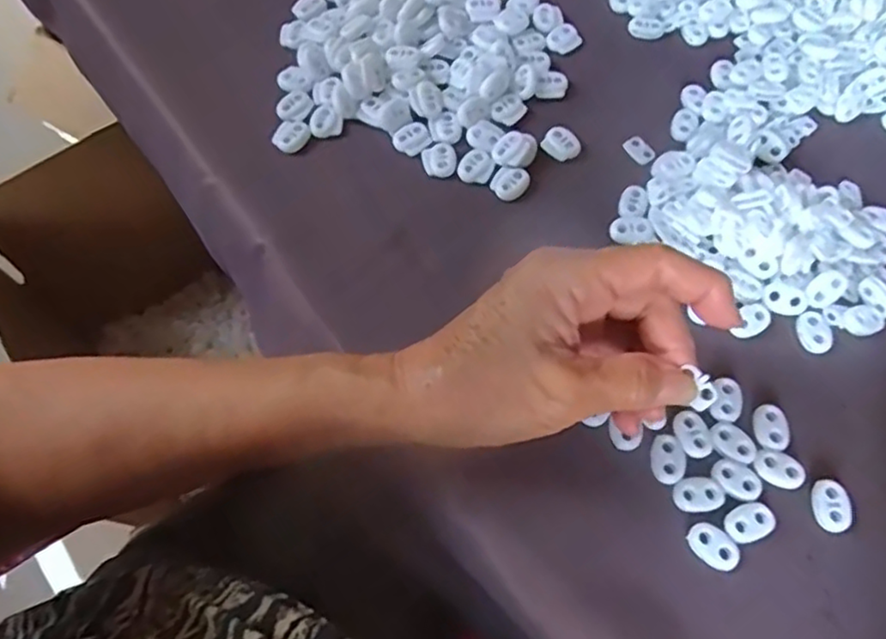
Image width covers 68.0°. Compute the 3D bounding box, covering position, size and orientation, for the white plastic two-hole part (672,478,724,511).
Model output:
[{"bbox_3d":[0.117,0.079,0.299,0.023,0.004,0.015,-6,65,-2],"label":"white plastic two-hole part"}]

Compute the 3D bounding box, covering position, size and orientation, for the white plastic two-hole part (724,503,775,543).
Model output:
[{"bbox_3d":[0.137,0.090,0.293,0.022,0.004,0.014,-21,66,-9],"label":"white plastic two-hole part"}]

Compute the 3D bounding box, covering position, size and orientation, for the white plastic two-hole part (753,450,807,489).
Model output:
[{"bbox_3d":[0.156,0.069,0.303,0.023,0.004,0.015,22,67,11],"label":"white plastic two-hole part"}]

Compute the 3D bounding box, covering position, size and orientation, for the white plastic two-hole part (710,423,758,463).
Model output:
[{"bbox_3d":[0.137,0.058,0.308,0.015,0.004,0.022,-36,70,-15],"label":"white plastic two-hole part"}]

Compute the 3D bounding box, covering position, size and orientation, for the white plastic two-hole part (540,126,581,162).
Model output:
[{"bbox_3d":[0.069,-0.103,0.386,0.021,0.007,0.019,39,71,17],"label":"white plastic two-hole part"}]

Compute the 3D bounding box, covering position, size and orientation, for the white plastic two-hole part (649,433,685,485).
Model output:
[{"bbox_3d":[0.105,0.065,0.306,0.015,0.004,0.023,10,65,5],"label":"white plastic two-hole part"}]

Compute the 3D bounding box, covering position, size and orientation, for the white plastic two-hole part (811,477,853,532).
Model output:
[{"bbox_3d":[0.176,0.084,0.297,0.016,0.004,0.023,-4,65,-2],"label":"white plastic two-hole part"}]

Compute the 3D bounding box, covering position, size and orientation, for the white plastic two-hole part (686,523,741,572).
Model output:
[{"bbox_3d":[0.120,0.100,0.289,0.017,0.004,0.022,-35,69,-15],"label":"white plastic two-hole part"}]

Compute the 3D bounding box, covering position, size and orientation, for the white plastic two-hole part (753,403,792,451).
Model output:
[{"bbox_3d":[0.156,0.051,0.311,0.017,0.004,0.022,3,65,2],"label":"white plastic two-hole part"}]

